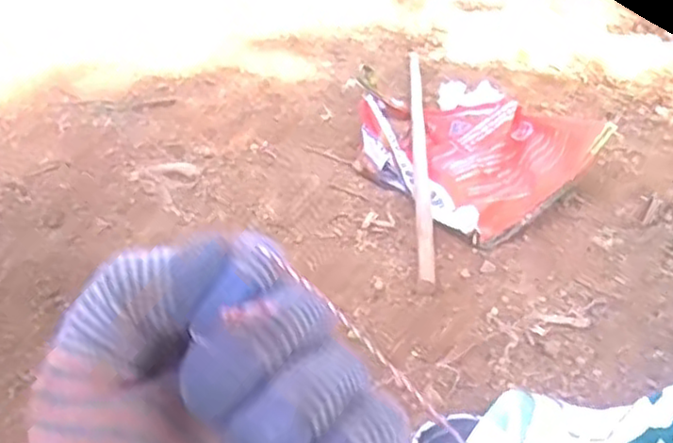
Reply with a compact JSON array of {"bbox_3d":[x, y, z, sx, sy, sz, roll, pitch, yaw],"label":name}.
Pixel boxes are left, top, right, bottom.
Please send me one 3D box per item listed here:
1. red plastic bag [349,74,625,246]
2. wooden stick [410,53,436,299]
[{"bbox_3d":[0.323,-0.194,1.735,0.555,0.098,0.628,-21,38,-25],"label":"red plastic bag"},{"bbox_3d":[0.205,-0.224,1.804,0.032,0.034,1.268,0,34,5],"label":"wooden stick"}]

